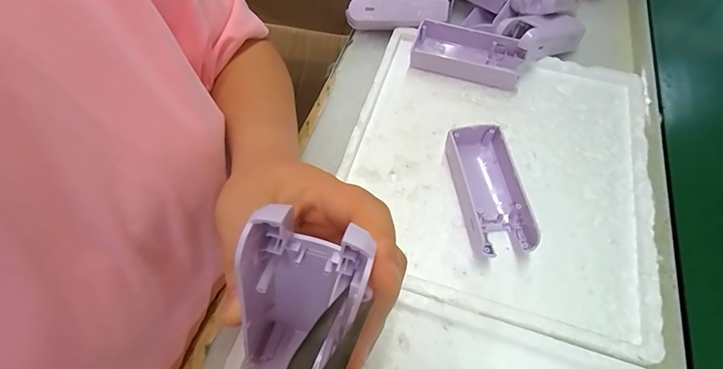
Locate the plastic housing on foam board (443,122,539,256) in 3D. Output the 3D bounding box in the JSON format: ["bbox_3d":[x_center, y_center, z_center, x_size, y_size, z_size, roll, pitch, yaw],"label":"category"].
[{"bbox_3d":[0.100,0.004,0.301,0.050,0.029,0.105,-3,61,-2],"label":"plastic housing on foam board"}]

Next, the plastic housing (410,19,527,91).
[{"bbox_3d":[0.104,-0.129,0.375,0.106,0.031,0.045,17,62,8],"label":"plastic housing"}]

